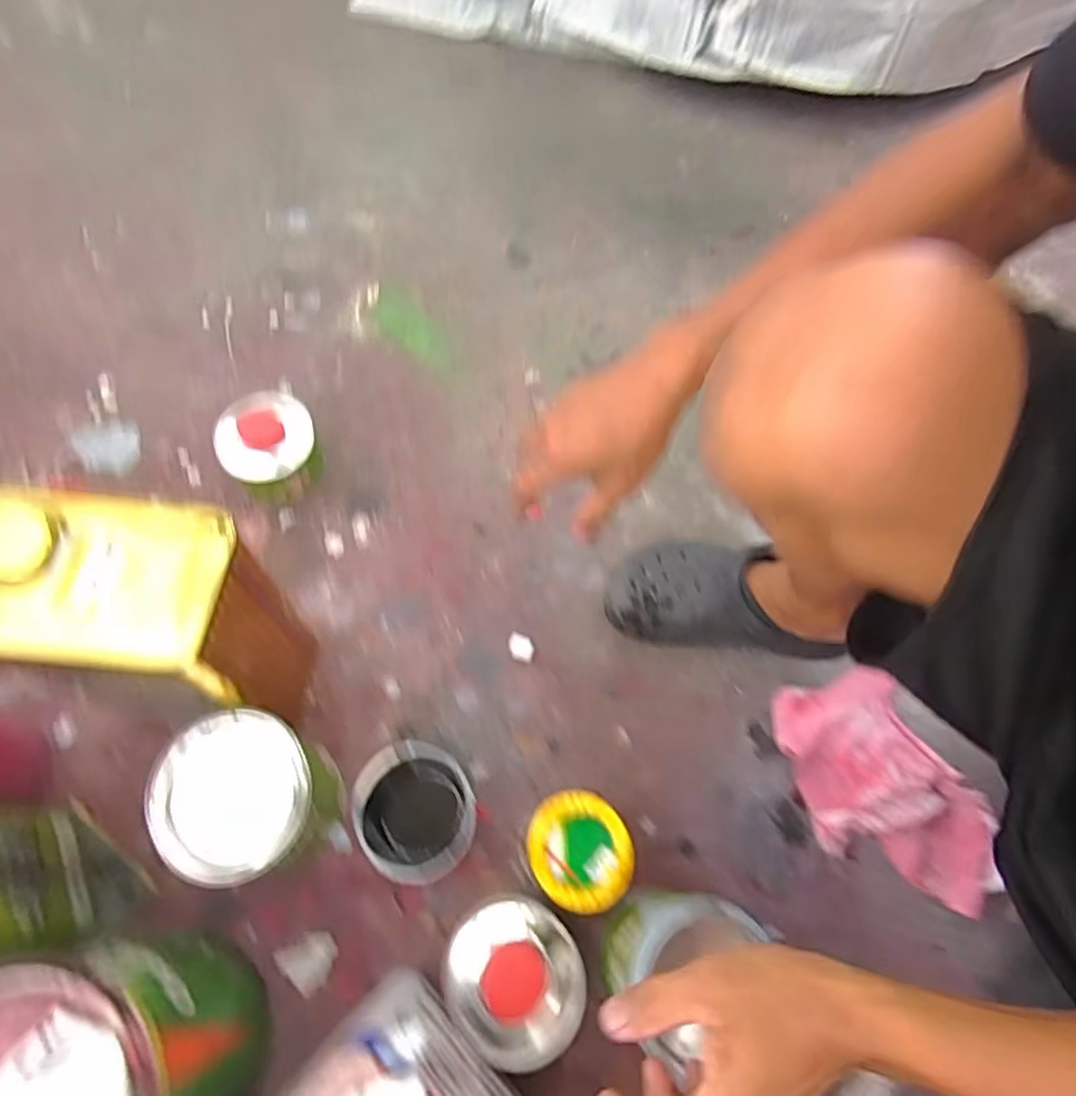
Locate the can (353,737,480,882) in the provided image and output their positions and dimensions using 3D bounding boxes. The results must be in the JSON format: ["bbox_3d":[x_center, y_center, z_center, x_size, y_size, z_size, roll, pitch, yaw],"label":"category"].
[{"bbox_3d":[-0.100,0.225,0.534,0.089,0.086,0.103,-28,68,-17],"label":"can"}]

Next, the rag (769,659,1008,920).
[{"bbox_3d":[0.326,0.217,0.587,0.146,0.051,0.222,-33,69,-19],"label":"rag"}]

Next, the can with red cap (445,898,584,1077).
[{"bbox_3d":[-0.018,0.335,0.494,0.111,0.073,0.102,2,65,-4],"label":"can with red cap"}]

